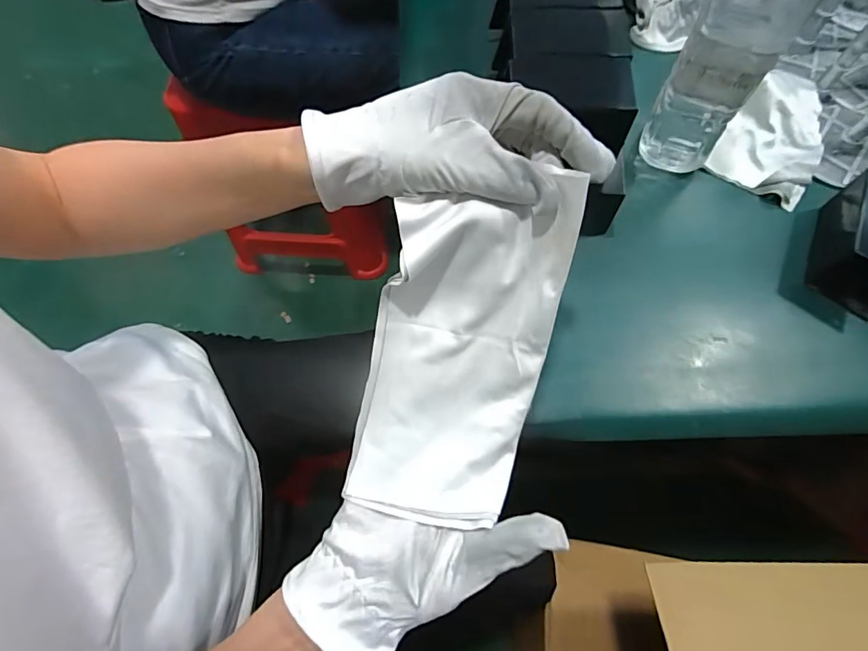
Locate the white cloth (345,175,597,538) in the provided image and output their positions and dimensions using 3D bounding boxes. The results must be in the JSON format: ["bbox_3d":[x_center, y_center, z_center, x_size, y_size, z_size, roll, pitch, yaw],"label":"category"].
[{"bbox_3d":[0.012,0.016,0.291,0.105,0.037,0.226,13,96,7],"label":"white cloth"}]

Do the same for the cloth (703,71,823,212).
[{"bbox_3d":[0.336,-0.183,0.460,0.089,0.032,0.128,32,73,13],"label":"cloth"}]

